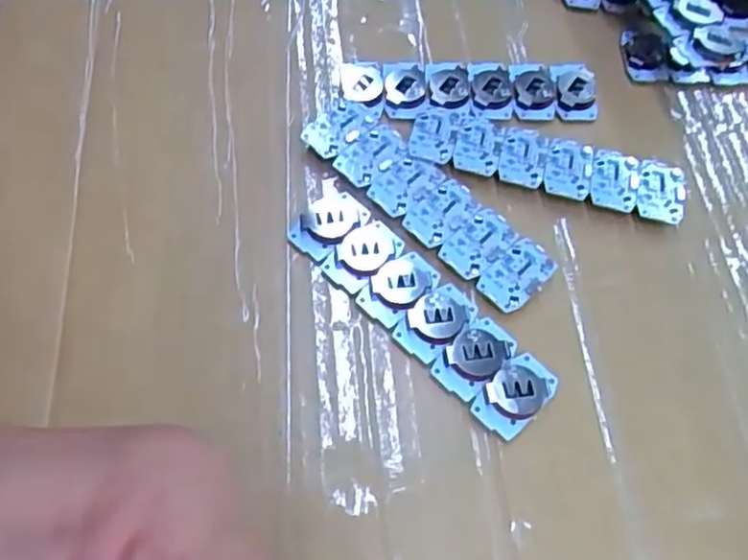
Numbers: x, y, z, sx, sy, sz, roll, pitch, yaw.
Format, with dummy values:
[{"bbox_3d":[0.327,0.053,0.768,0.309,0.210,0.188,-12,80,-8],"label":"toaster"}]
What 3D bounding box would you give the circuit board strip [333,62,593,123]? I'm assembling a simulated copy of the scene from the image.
[{"bbox_3d":[0.041,-0.080,0.286,0.106,0.005,0.029,-1,62,-2],"label":"circuit board strip"}]

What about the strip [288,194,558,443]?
[{"bbox_3d":[0.016,0.008,0.240,0.028,0.008,0.106,-41,70,-20],"label":"strip"}]

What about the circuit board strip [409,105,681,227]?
[{"bbox_3d":[0.069,-0.047,0.270,0.107,0.006,0.028,14,62,6],"label":"circuit board strip"}]

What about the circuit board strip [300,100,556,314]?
[{"bbox_3d":[0.019,-0.032,0.259,0.108,0.006,0.030,41,68,19],"label":"circuit board strip"}]

